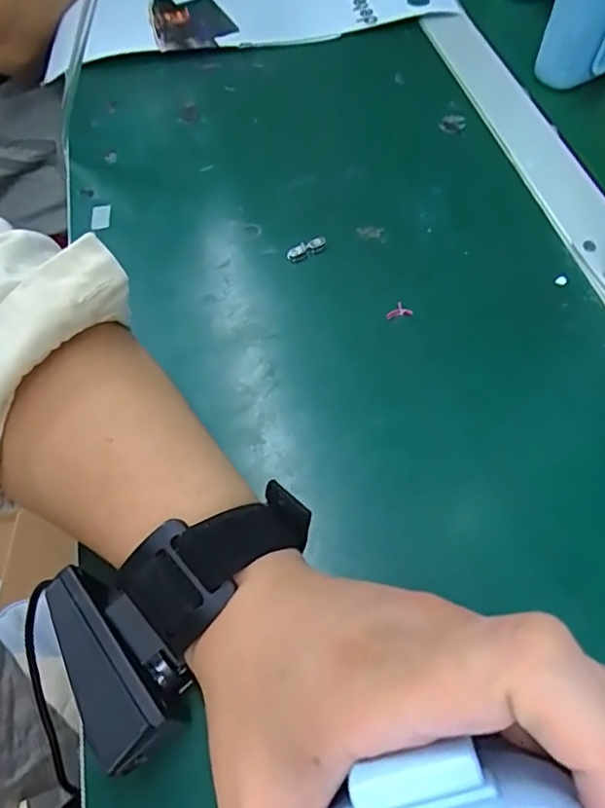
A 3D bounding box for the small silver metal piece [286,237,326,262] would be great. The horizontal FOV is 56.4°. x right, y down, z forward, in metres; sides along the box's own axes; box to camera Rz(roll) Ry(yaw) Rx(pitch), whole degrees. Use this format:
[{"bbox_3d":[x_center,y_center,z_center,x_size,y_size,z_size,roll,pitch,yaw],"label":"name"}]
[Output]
[{"bbox_3d":[0.002,-0.094,0.341,0.025,0.008,0.007,-30,63,-15],"label":"small silver metal piece"}]

